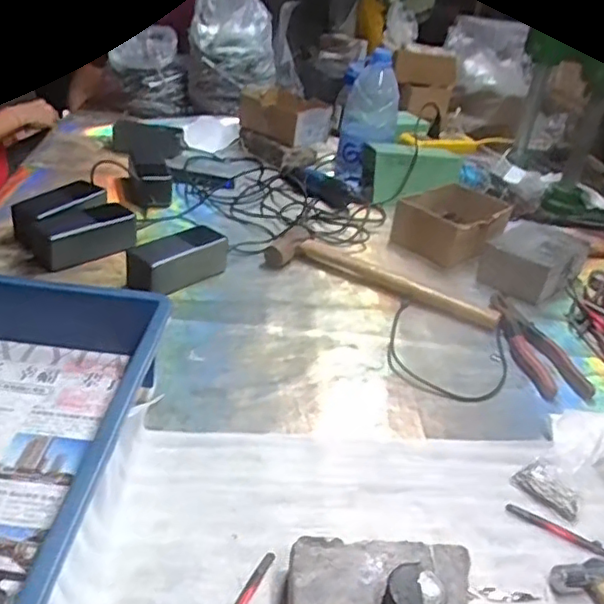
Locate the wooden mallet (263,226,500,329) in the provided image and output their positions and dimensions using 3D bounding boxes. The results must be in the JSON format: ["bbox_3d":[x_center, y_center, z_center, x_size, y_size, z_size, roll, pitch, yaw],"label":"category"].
[{"bbox_3d":[0.099,-0.032,0.834,0.318,0.031,0.072,20,33,21],"label":"wooden mallet"}]

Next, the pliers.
[{"bbox_3d":[0.286,0.048,0.790,0.063,0.024,0.208,1,31,-10],"label":"pliers"}]

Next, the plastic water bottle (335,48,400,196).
[{"bbox_3d":[0.119,-0.334,1.181,0.103,0.225,0.111,15,31,12],"label":"plastic water bottle"}]

